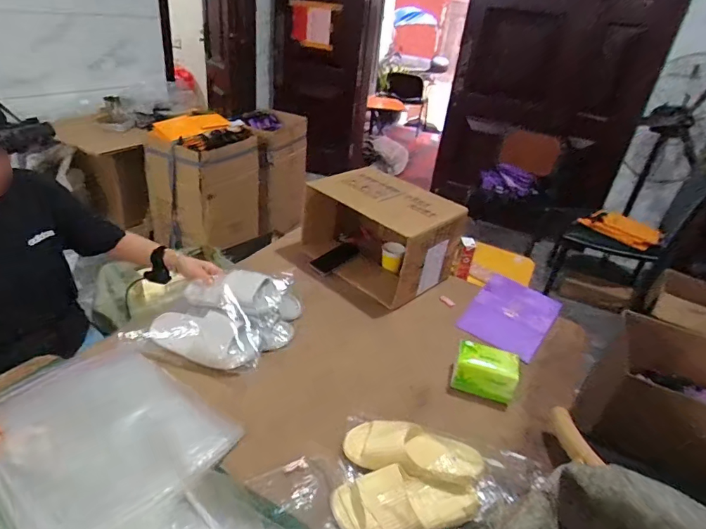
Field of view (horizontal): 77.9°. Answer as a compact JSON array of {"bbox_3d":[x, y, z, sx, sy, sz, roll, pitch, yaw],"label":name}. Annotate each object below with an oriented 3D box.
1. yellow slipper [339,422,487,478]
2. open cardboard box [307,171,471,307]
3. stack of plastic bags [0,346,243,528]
[{"bbox_3d":[0.104,0.329,0.792,0.246,0.051,0.082,1,27,22],"label":"yellow slipper"},{"bbox_3d":[0.073,-0.113,1.335,0.264,0.252,0.441,-22,42,-40],"label":"open cardboard box"},{"bbox_3d":[-0.463,0.297,0.781,0.429,0.041,0.343,23,34,24],"label":"stack of plastic bags"}]

